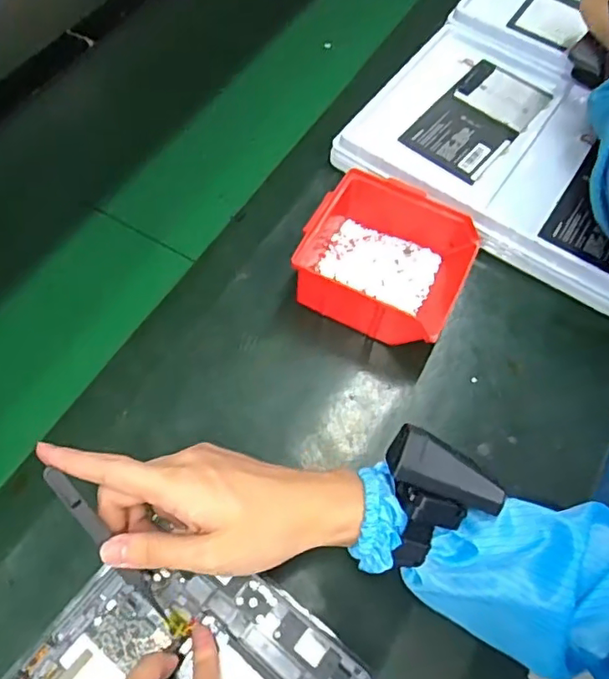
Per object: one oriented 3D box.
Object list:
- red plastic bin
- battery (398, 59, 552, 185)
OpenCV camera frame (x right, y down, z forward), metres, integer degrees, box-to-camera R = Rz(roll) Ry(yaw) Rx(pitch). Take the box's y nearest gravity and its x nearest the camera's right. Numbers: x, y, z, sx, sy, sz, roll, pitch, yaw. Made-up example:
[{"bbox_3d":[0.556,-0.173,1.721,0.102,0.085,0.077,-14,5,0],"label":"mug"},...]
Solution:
[{"bbox_3d":[0.071,-0.073,0.500,0.140,0.059,0.130,25,62,12],"label":"red plastic bin"},{"bbox_3d":[0.191,-0.246,0.617,0.092,0.004,0.189,34,64,16],"label":"battery"}]

